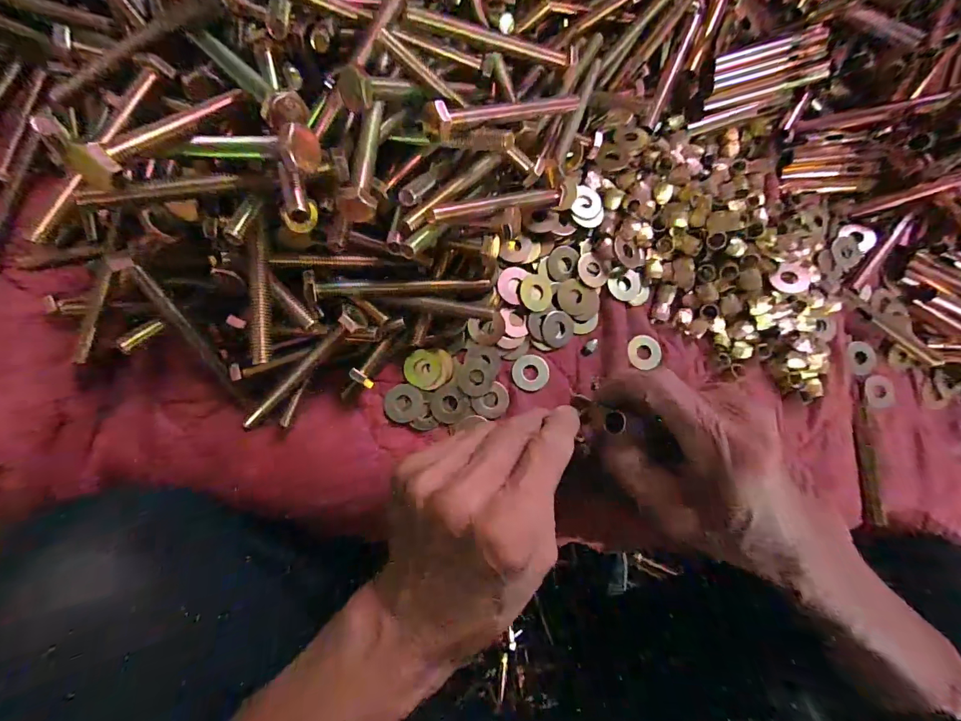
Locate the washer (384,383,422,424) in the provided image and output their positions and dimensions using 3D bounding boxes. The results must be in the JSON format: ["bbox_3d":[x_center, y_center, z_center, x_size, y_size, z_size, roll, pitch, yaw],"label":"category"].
[{"bbox_3d":[-0.050,0.028,0.263,0.024,0.004,0.024,-5,83,-7],"label":"washer"}]

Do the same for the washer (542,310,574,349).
[{"bbox_3d":[0.054,-0.022,0.277,0.023,0.004,0.024,1,83,-6],"label":"washer"}]

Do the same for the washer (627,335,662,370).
[{"bbox_3d":[0.116,-0.006,0.283,0.023,0.004,0.024,1,83,-6],"label":"washer"}]

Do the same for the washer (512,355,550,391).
[{"bbox_3d":[0.034,0.008,0.272,0.024,0.004,0.024,1,83,-6],"label":"washer"}]

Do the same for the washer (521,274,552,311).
[{"bbox_3d":[0.038,-0.046,0.272,0.023,0.007,0.024,1,83,-6],"label":"washer"}]

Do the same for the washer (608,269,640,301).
[{"bbox_3d":[0.102,-0.054,0.288,0.025,0.004,0.022,-8,92,-11],"label":"washer"}]

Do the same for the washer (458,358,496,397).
[{"bbox_3d":[-0.003,0.011,0.268,0.024,0.004,0.025,-5,83,-7],"label":"washer"}]

